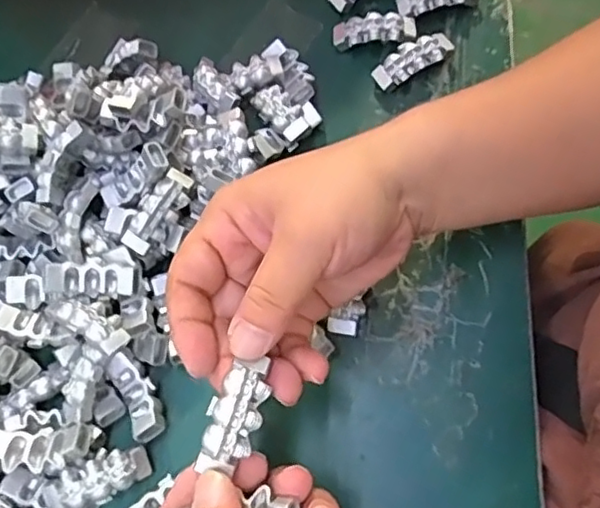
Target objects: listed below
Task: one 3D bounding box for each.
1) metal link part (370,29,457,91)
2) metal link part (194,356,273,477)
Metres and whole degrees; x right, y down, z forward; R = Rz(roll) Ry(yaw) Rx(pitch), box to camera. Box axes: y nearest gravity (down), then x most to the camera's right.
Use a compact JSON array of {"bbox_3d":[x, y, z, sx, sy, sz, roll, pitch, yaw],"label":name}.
[{"bbox_3d":[0.065,-0.113,0.356,0.047,0.012,0.020,-30,68,-4],"label":"metal link part"},{"bbox_3d":[-0.025,0.062,0.236,0.019,0.008,0.042,19,73,8],"label":"metal link part"}]

